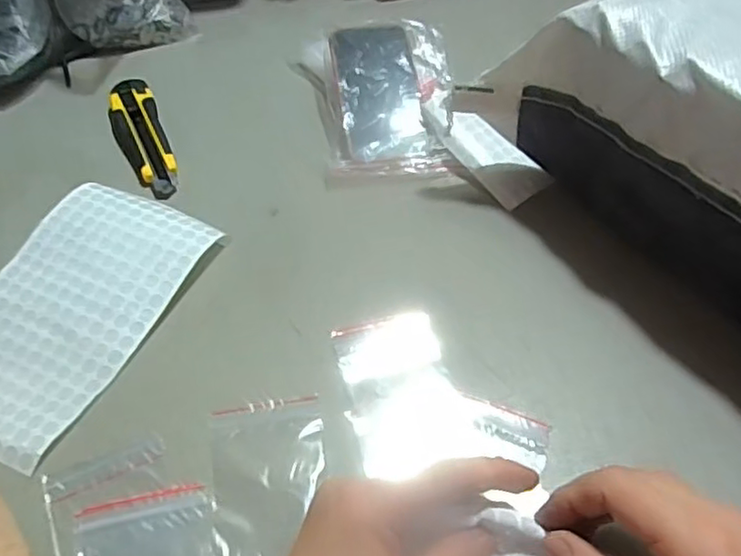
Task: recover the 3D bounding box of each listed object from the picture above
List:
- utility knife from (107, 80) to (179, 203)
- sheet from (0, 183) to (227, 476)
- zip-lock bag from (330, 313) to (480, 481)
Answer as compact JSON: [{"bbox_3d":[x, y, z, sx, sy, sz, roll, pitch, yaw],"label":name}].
[{"bbox_3d":[-0.205,-0.127,0.566,0.044,0.021,0.150,-18,52,-15],"label":"utility knife"},{"bbox_3d":[-0.214,0.016,0.452,0.129,0.025,0.209,22,53,16],"label":"sheet"},{"bbox_3d":[0.019,0.070,0.414,0.070,0.004,0.109,-10,51,-10],"label":"zip-lock bag"}]

